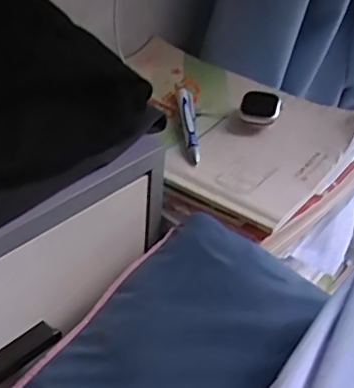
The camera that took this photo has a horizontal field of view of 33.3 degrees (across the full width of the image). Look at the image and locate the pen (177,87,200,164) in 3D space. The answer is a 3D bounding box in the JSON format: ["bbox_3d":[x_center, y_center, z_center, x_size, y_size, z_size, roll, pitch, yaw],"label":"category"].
[{"bbox_3d":[0.012,-0.075,0.623,0.016,0.018,0.130,0,36,-6],"label":"pen"}]

